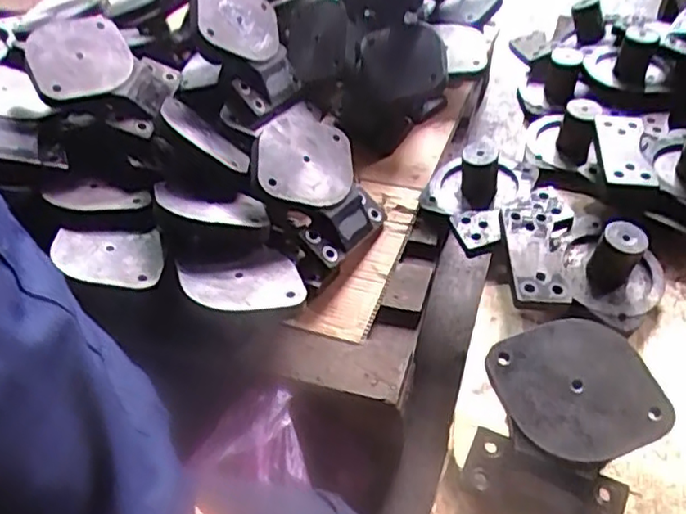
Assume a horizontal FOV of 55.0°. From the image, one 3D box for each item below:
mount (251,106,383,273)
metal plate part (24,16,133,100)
[{"bbox_3d":[-0.032,-0.087,0.789,0.183,0.058,0.149,45,57,-12],"label":"mount"},{"bbox_3d":[-0.330,-0.253,0.828,0.120,0.013,0.110,-21,79,-33],"label":"metal plate part"}]

